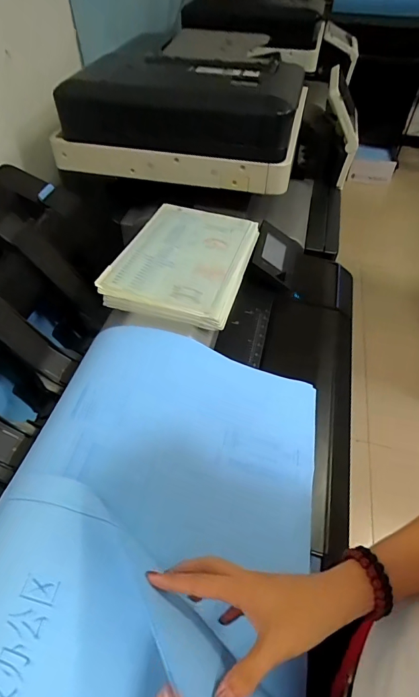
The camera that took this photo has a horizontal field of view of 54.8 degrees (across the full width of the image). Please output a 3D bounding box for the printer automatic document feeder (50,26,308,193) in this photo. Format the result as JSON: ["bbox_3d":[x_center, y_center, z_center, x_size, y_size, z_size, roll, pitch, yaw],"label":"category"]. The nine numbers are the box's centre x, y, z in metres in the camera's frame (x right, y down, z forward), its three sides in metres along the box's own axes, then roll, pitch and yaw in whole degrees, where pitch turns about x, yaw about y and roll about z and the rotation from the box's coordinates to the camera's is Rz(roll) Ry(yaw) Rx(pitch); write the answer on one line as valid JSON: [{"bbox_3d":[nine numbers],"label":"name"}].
[{"bbox_3d":[-0.054,-0.670,1.085,0.613,0.153,0.433,13,50,11],"label":"printer automatic document feeder"}]

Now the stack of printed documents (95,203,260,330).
[{"bbox_3d":[-0.043,-0.175,0.767,0.223,0.039,0.306,12,50,10],"label":"stack of printed documents"}]

